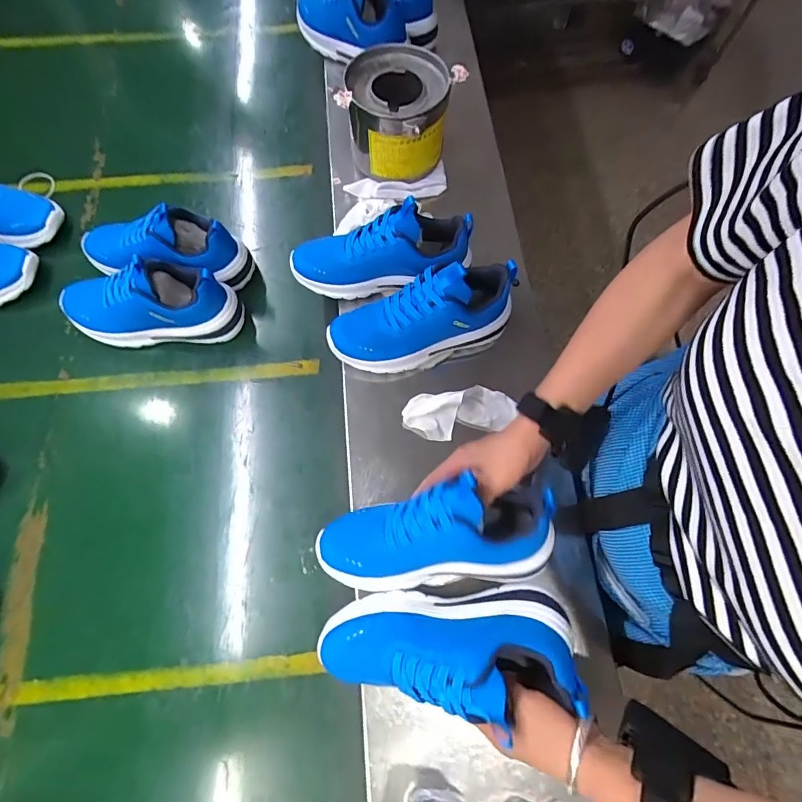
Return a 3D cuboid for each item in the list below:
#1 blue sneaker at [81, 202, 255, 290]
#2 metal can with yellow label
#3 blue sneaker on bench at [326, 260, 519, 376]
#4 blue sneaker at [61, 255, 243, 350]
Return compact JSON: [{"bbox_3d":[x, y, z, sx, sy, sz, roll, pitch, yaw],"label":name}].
[{"bbox_3d":[-0.325,-0.206,0.584,0.224,0.108,0.075,4,72,0],"label":"blue sneaker"},{"bbox_3d":[-0.005,-0.409,0.633,0.140,0.123,0.141,0,72,-1],"label":"metal can with yellow label"},{"bbox_3d":[0.025,-0.103,0.521,0.223,0.102,0.087,-20,74,-8],"label":"blue sneaker on bench"},{"bbox_3d":[-0.330,-0.129,0.548,0.225,0.117,0.084,-1,72,-1],"label":"blue sneaker"}]

